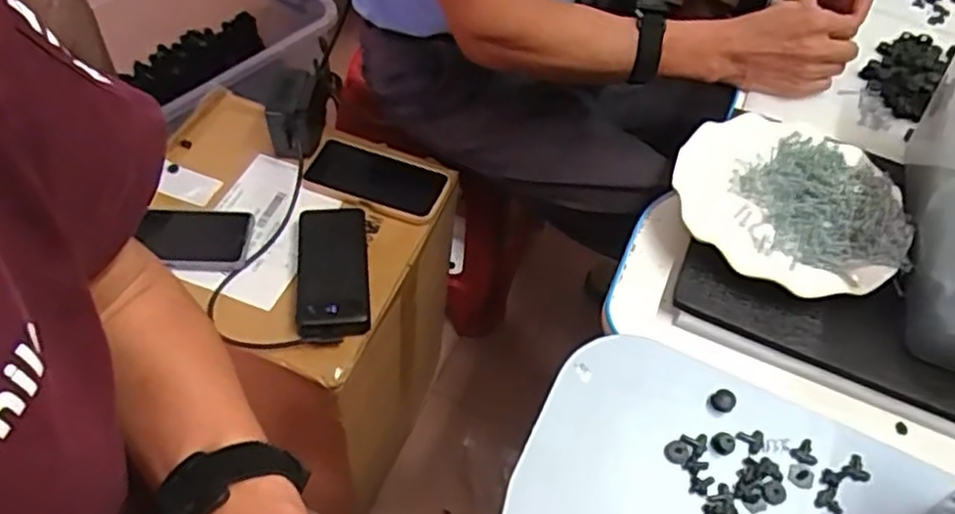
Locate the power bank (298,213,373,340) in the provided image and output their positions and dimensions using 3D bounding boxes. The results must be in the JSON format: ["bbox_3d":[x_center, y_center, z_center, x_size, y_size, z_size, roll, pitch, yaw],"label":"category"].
[{"bbox_3d":[-0.151,0.013,0.754,0.074,0.021,0.159,-3,54,-8],"label":"power bank"}]

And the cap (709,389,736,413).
[{"bbox_3d":[0.144,0.085,0.422,0.013,0.008,0.013,2,50,-3],"label":"cap"}]

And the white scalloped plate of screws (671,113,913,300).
[{"bbox_3d":[0.253,-0.044,0.581,0.153,0.033,0.180,-34,64,-27],"label":"white scalloped plate of screws"}]

